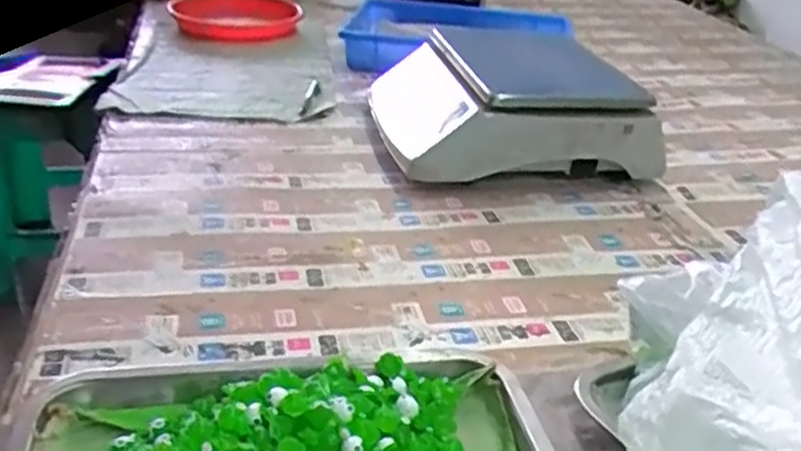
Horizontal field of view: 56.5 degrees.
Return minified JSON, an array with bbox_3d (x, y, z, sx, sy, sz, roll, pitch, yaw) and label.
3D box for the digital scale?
[{"bbox_3d":[0.128,-0.151,0.913,0.297,0.120,0.246,-1,29,-9],"label":"digital scale"}]

